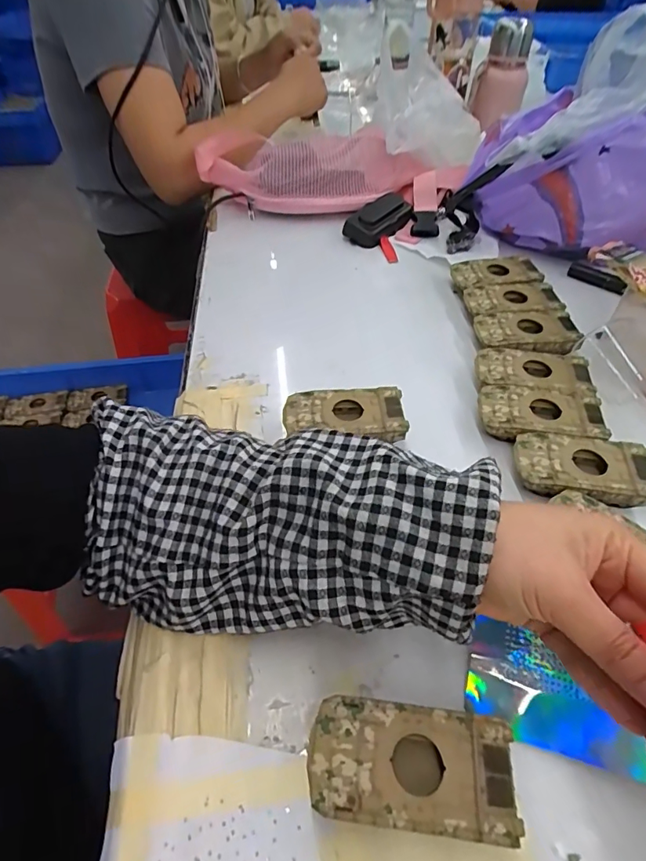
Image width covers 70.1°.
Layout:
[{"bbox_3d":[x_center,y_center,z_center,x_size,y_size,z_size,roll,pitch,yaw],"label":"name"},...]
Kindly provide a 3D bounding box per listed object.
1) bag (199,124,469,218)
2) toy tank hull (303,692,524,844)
[{"bbox_3d":[0.005,-0.361,0.651,0.350,0.081,0.124,6,49,4],"label":"bag"},{"bbox_3d":[0.042,0.167,0.229,0.095,0.023,0.049,6,49,3],"label":"toy tank hull"}]

